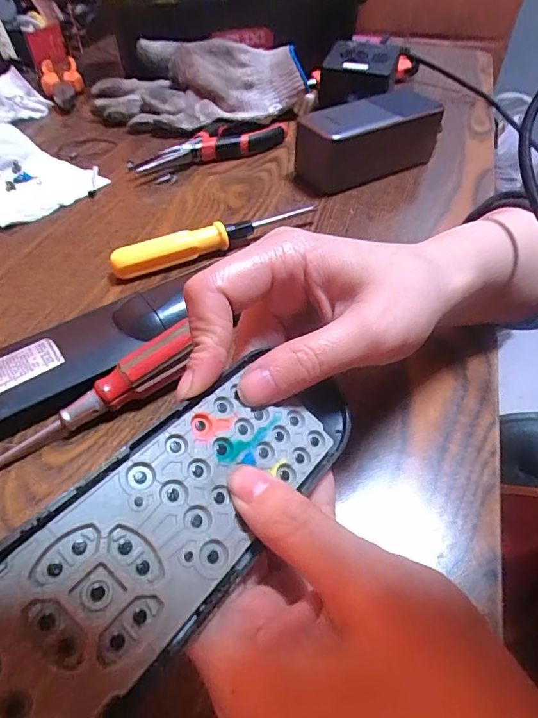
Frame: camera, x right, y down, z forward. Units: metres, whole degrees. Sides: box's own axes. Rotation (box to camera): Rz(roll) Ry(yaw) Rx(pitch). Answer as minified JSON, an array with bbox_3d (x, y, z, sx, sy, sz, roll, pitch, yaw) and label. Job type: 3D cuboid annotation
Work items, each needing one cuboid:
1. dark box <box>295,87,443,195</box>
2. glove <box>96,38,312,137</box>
[{"bbox_3d":[0.088,-0.198,0.412,0.138,0.057,0.054,-24,52,-22],"label":"dark box"},{"bbox_3d":[-0.077,-0.297,0.500,0.226,0.071,0.110,-9,48,-10],"label":"glove"}]

